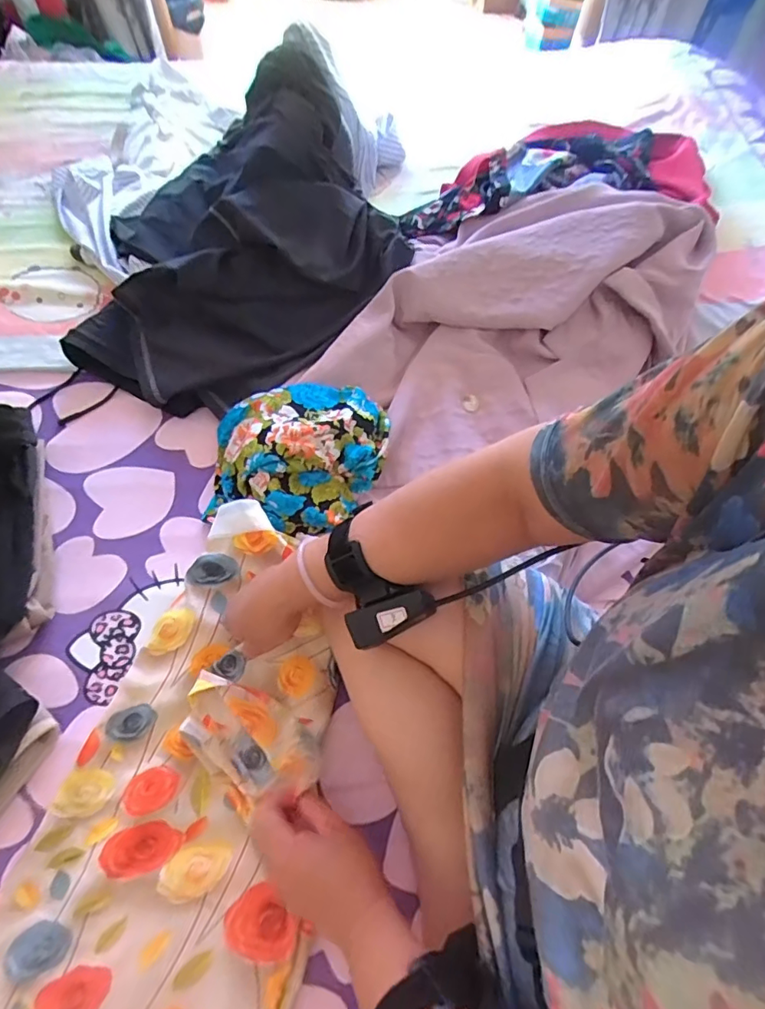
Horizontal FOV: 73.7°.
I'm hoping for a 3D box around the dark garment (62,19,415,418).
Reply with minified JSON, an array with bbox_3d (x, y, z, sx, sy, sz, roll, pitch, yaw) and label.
[{"bbox_3d":[-0.195,-0.358,0.692,0.438,0.208,0.466,6,62,3],"label":"dark garment"}]

